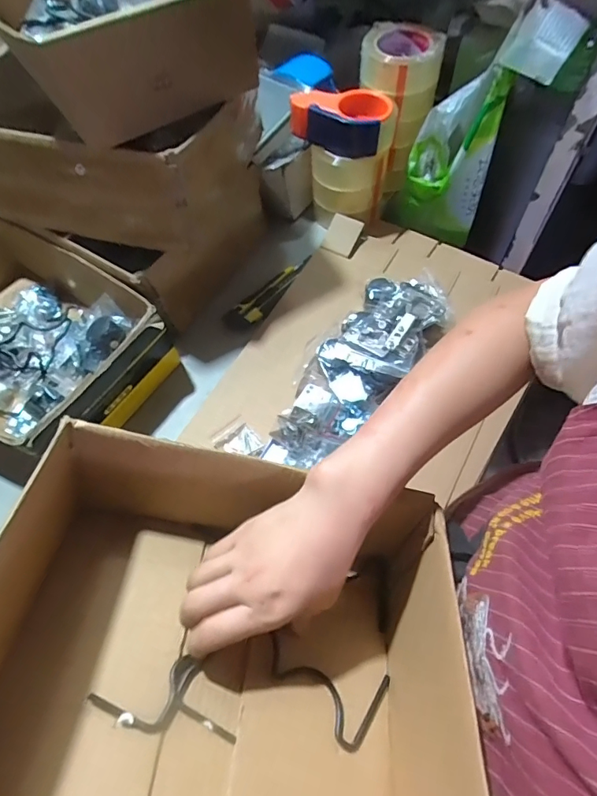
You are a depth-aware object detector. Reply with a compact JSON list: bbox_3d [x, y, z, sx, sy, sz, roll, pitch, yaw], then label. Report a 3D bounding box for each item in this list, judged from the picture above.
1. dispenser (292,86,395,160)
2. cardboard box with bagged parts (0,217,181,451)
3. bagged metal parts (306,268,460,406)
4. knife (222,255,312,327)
[{"bbox_3d":[0.066,-0.415,0.665,0.142,0.052,0.103,17,64,12],"label":"dispenser"},{"bbox_3d":[-0.374,-0.084,0.610,0.375,0.107,0.233,28,66,16],"label":"cardboard box with bagged parts"},{"bbox_3d":[0.110,-0.080,0.608,0.132,0.061,0.212,40,70,21],"label":"bagged metal parts"},{"bbox_3d":[-0.038,-0.160,0.679,0.044,0.014,0.165,36,69,20],"label":"knife"}]

